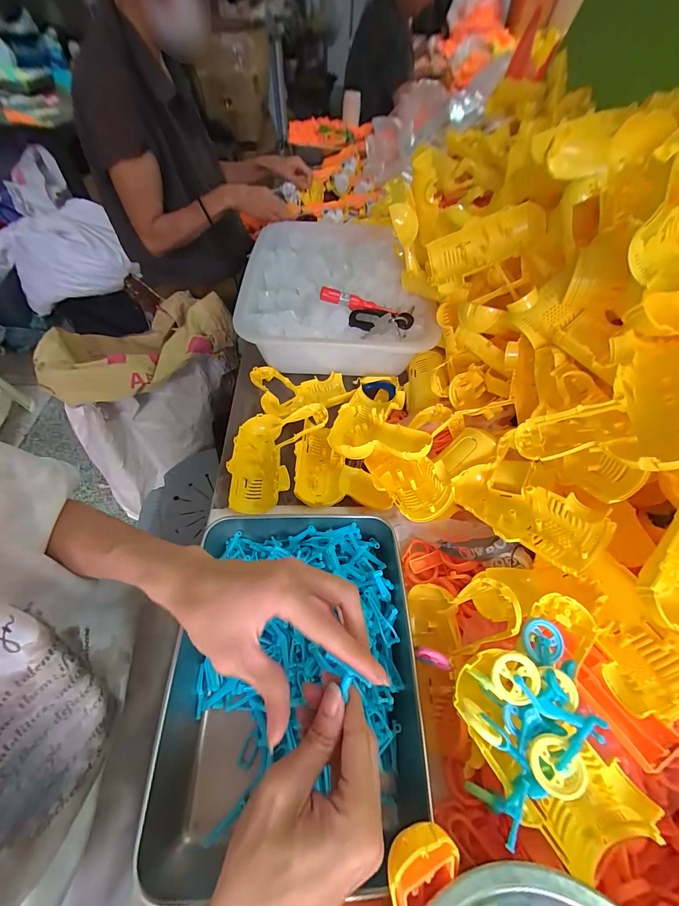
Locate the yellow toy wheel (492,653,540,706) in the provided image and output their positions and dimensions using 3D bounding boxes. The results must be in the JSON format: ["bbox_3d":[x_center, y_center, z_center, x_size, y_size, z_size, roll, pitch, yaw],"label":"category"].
[{"bbox_3d":[0.117,0.149,0.224,0.029,0.007,0.029,-2,73,8],"label":"yellow toy wheel"}]

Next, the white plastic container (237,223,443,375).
[{"bbox_3d":[-0.011,-0.288,0.589,0.291,0.094,0.374,0,55,-4],"label":"white plastic container"}]

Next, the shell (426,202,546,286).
[{"bbox_3d":[0.176,-0.255,0.422,0.136,0.056,0.046,-9,47,34],"label":"shell"}]

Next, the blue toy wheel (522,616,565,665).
[{"bbox_3d":[0.148,0.137,0.246,0.030,0.005,0.028,2,55,-2],"label":"blue toy wheel"}]

